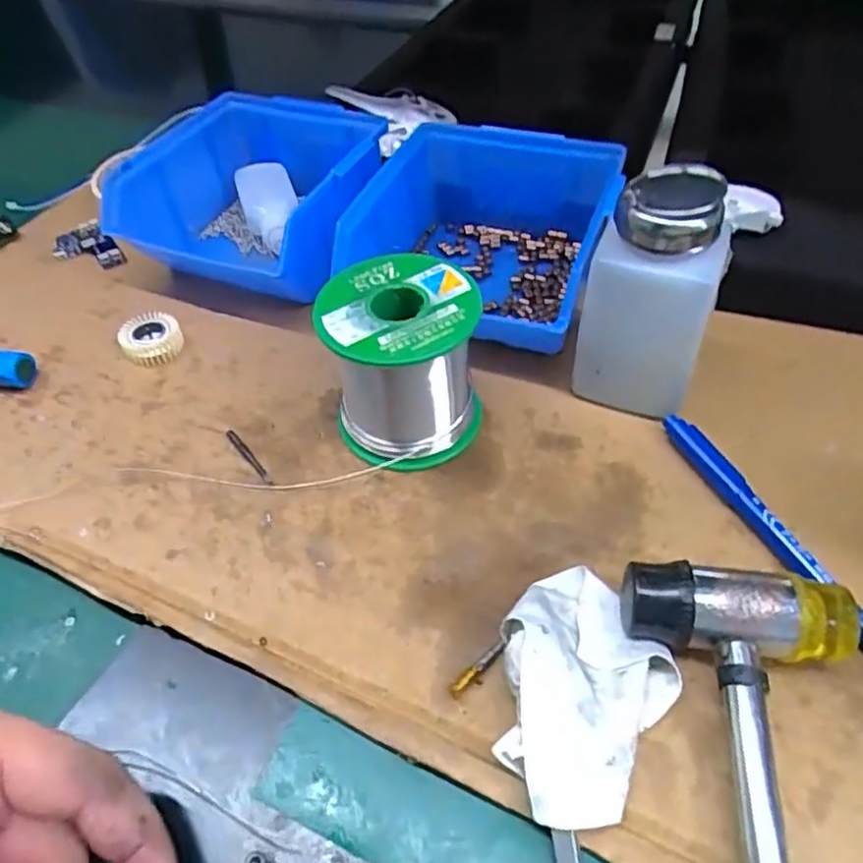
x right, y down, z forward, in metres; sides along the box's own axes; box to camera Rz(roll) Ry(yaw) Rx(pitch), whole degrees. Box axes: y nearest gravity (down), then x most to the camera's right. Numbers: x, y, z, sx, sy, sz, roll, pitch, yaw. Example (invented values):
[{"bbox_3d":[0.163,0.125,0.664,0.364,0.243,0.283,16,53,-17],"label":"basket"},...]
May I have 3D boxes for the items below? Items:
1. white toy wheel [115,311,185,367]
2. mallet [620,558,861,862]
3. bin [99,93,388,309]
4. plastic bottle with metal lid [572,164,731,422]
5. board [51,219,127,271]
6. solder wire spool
[{"bbox_3d":[-0.152,-0.052,0.357,0.028,0.018,0.028,10,53,11],"label":"white toy wheel"},{"bbox_3d":[0.102,0.159,0.168,0.073,0.028,0.256,0,53,5],"label":"mallet"},{"bbox_3d":[-0.107,-0.147,0.403,0.140,0.061,0.127,9,53,10],"label":"bin"},{"bbox_3d":[0.095,-0.059,0.288,0.054,0.102,0.048,16,55,15],"label":"plastic bottle with metal lid"},{"bbox_3d":[-0.226,-0.119,0.427,0.033,0.010,0.052,-33,57,-21],"label":"board"},{"bbox_3d":[-0.013,-0.031,0.295,0.068,0.069,0.069,-13,52,-6],"label":"solder wire spool"}]

